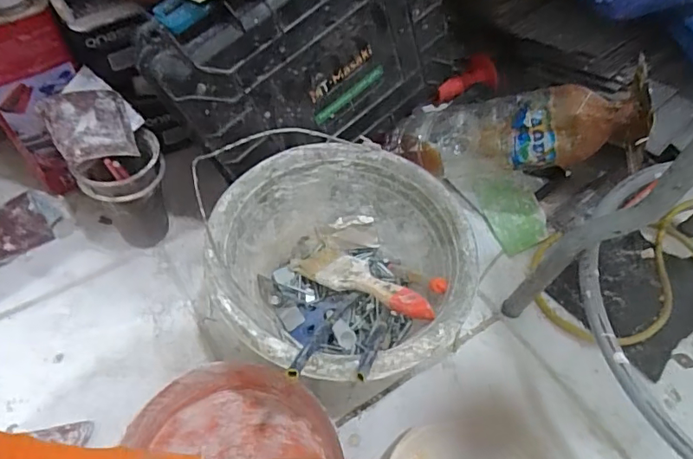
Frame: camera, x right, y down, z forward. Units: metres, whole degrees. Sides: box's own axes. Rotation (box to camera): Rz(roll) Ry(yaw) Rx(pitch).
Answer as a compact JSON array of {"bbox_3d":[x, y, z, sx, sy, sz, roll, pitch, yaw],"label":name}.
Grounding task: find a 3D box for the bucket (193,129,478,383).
[{"bbox_3d":[-0.008,0.052,0.524,0.241,0.168,0.238,2,55,-3],"label":"bucket"}]

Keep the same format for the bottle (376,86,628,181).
[{"bbox_3d":[0.191,-0.116,0.610,0.279,0.080,0.088,-1,50,29],"label":"bottle"}]

